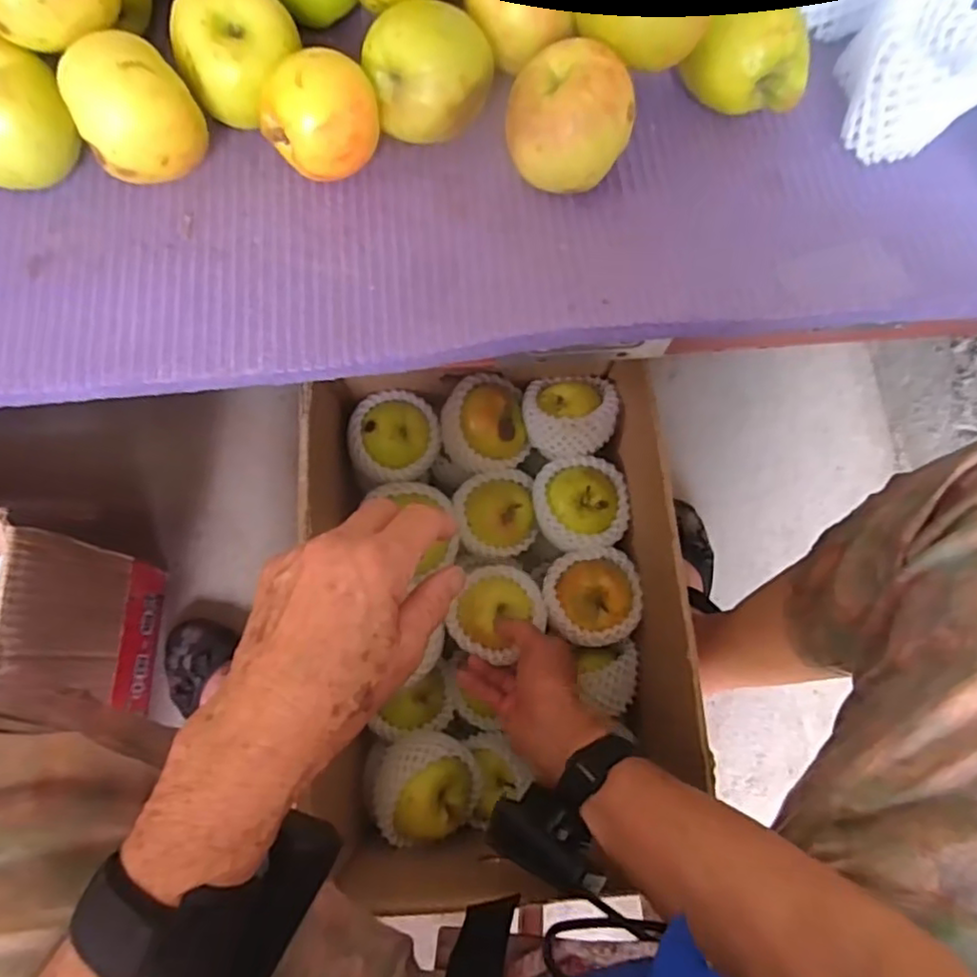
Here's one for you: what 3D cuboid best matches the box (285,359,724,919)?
[{"bbox_3d":[0.003,0.085,0.534,0.275,0.139,0.392,-3,83,-3],"label":"box"}]

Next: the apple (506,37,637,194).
[{"bbox_3d":[0.039,-0.178,0.319,0.056,0.053,0.059,1,75,-2],"label":"apple"}]

